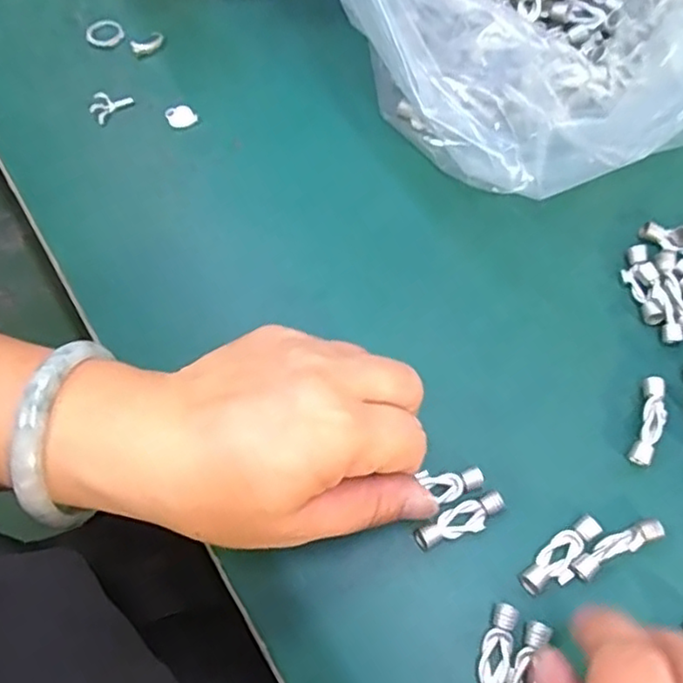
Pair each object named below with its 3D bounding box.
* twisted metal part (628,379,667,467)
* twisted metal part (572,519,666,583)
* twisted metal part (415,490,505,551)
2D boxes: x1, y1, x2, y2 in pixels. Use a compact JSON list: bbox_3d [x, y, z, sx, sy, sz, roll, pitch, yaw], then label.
[{"bbox_3d":[0.129,0.034,0.268,0.012,0.009,0.038,15,69,9],"label":"twisted metal part"},{"bbox_3d":[0.107,0.080,0.249,0.038,0.009,0.009,-27,69,-8],"label":"twisted metal part"},{"bbox_3d":[0.047,0.071,0.257,0.038,0.006,0.012,-19,68,-5],"label":"twisted metal part"}]

